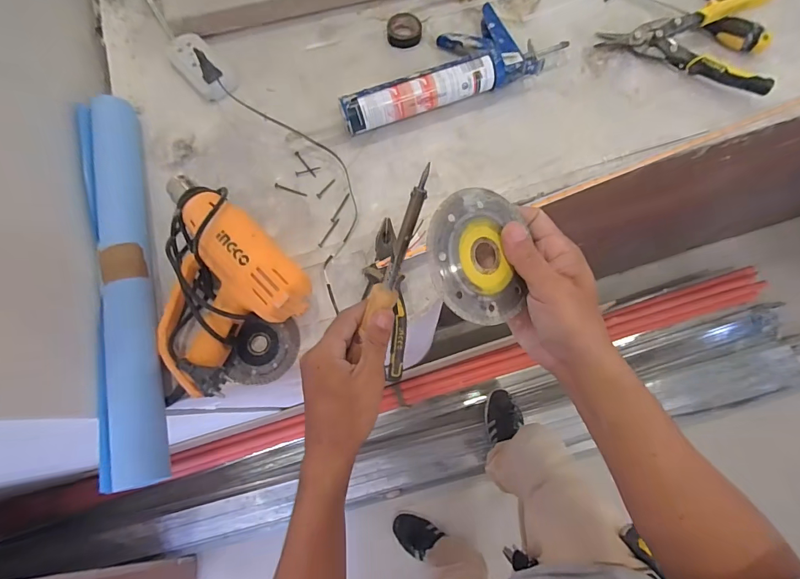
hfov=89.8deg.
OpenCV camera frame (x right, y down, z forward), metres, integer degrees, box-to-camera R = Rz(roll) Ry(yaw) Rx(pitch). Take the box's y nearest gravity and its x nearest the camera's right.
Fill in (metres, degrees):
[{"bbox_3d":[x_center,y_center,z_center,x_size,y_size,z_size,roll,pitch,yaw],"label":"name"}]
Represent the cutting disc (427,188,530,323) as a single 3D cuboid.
[{"bbox_3d":[0.056,-0.025,0.289,0.081,0.004,0.096,5,83,-27],"label":"cutting disc"}]

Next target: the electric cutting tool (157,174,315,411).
[{"bbox_3d":[-0.205,-0.008,0.493,0.183,0.069,0.268,0,74,2],"label":"electric cutting tool"}]

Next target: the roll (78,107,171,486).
[{"bbox_3d":[-0.348,-0.029,0.509,0.060,0.054,0.525,-16,74,-2],"label":"roll"}]

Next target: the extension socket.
[{"bbox_3d":[-0.307,-0.344,0.616,0.059,0.026,0.123,-42,76,-10],"label":"extension socket"}]

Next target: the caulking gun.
[{"bbox_3d":[0.068,-0.326,0.584,0.340,0.053,0.137,-25,74,-5],"label":"caulking gun"}]

